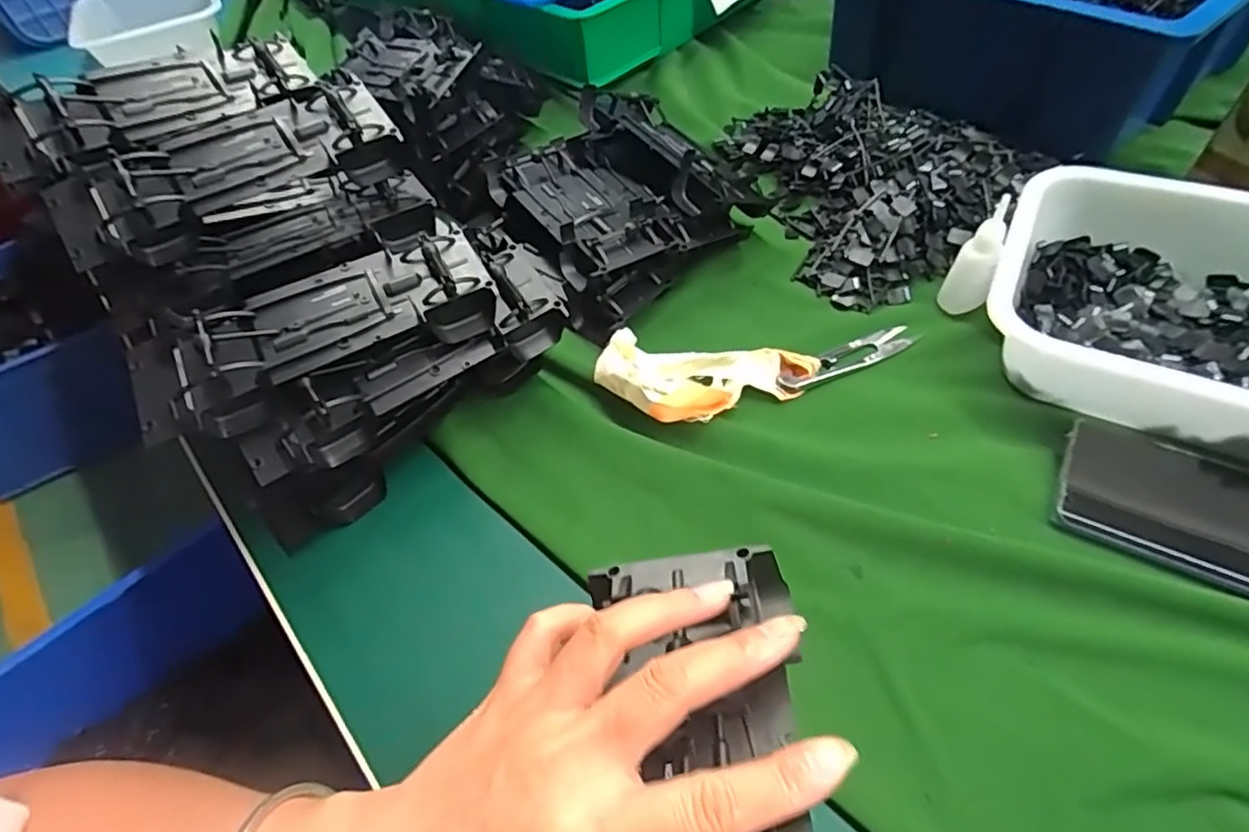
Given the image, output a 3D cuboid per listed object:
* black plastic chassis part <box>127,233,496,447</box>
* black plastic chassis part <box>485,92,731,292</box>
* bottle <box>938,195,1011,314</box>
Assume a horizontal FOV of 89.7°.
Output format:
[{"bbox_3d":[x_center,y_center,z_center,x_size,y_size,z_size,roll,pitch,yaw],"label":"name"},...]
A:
[{"bbox_3d":[-0.172,-0.051,0.356,0.189,0.034,0.069,-27,54,-13],"label":"black plastic chassis part"},{"bbox_3d":[-0.005,-0.181,0.494,0.154,0.062,0.172,-30,55,-15],"label":"black plastic chassis part"},{"bbox_3d":[0.232,-0.102,0.411,0.027,0.078,0.022,27,61,25],"label":"bottle"}]

